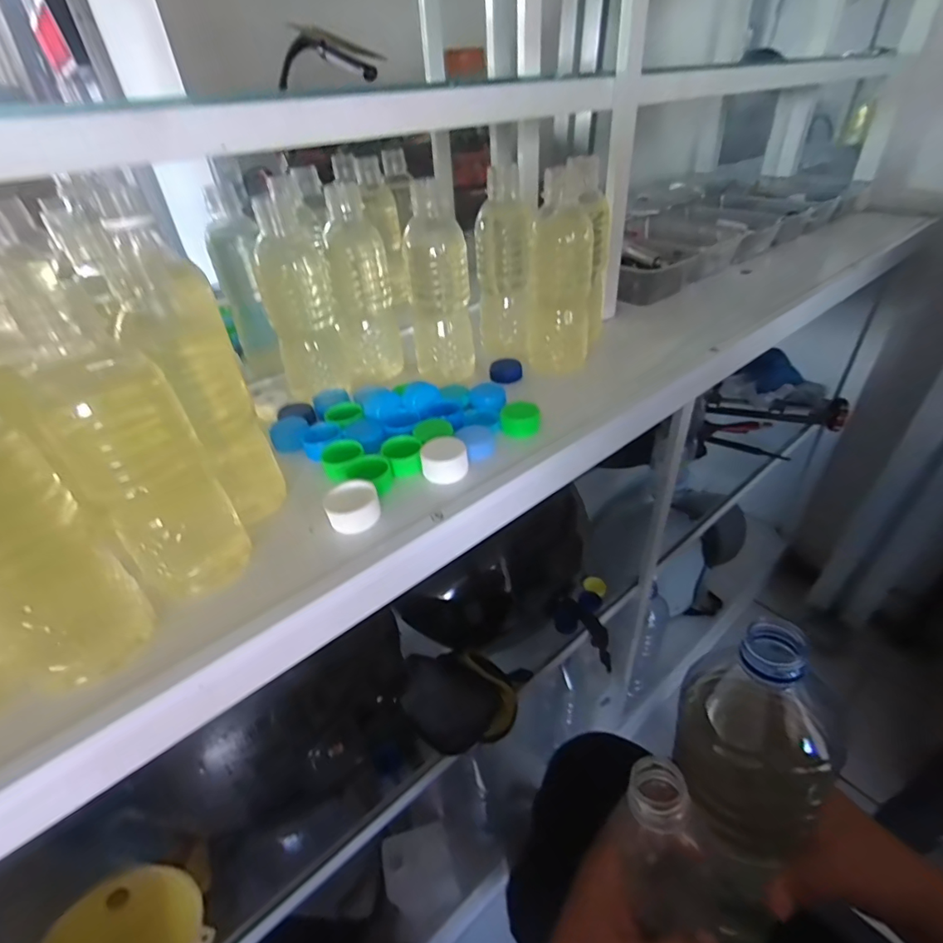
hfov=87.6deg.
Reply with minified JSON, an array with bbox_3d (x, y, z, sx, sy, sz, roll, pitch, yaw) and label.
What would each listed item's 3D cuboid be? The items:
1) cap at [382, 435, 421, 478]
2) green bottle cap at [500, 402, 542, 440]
[{"bbox_3d":[-0.052,-0.013,0.370,0.028,0.017,0.031,-10,37,-7],"label":"cap"},{"bbox_3d":[0.040,-0.041,0.400,0.032,0.020,0.025,-1,37,5],"label":"green bottle cap"}]

